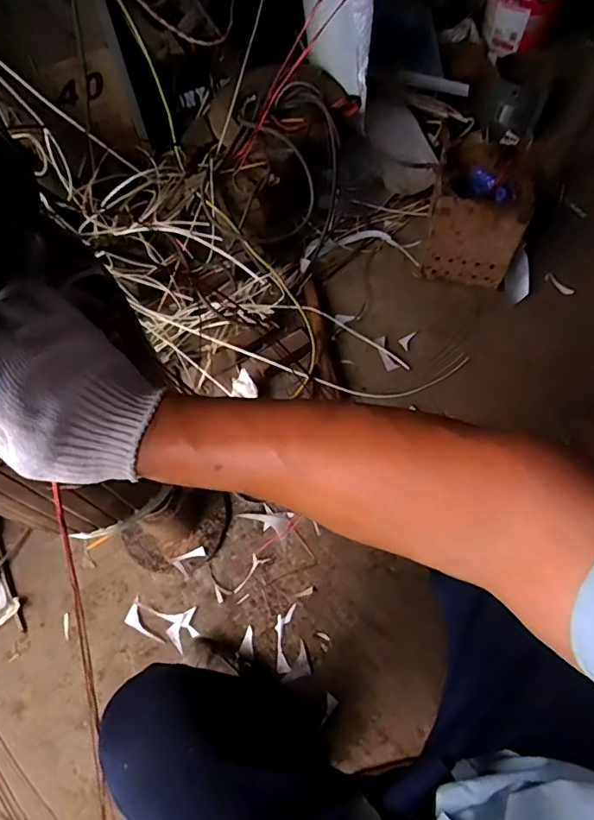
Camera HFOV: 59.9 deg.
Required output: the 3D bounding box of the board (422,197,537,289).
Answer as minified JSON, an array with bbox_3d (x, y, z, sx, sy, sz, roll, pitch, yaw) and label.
[{"bbox_3d":[0.379,-0.360,1.108,0.189,0.207,0.026,9,55,12],"label":"board"}]

